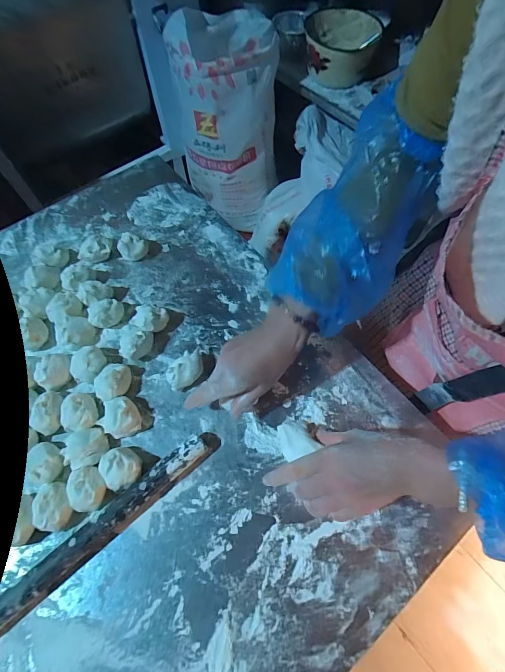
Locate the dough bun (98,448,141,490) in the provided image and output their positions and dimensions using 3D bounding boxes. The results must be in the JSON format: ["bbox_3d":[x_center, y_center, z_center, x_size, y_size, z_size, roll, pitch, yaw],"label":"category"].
[{"bbox_3d":[-0.163,0.162,0.424,0.045,0.035,0.050,-39,71,-17],"label":"dough bun"}]

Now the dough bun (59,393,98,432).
[{"bbox_3d":[-0.231,0.098,0.453,0.044,0.035,0.053,-19,67,-10],"label":"dough bun"}]

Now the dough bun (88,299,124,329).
[{"bbox_3d":[-0.219,-0.034,0.513,0.051,0.036,0.036,-26,68,-13],"label":"dough bun"}]

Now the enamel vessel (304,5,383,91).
[{"bbox_3d":[0.261,-0.870,1.035,0.206,0.127,0.237,5,65,3],"label":"enamel vessel"}]

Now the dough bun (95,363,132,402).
[{"bbox_3d":[-0.190,0.063,0.470,0.039,0.041,0.053,33,68,14],"label":"dough bun"}]

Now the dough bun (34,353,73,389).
[{"bbox_3d":[-0.274,0.048,0.475,0.044,0.034,0.042,0,65,-1],"label":"dough bun"}]

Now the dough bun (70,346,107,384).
[{"bbox_3d":[-0.229,0.040,0.480,0.042,0.036,0.044,4,65,1],"label":"dough bun"}]

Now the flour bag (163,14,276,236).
[{"bbox_3d":[-0.083,-0.699,1.173,0.313,0.555,0.309,-4,65,-1],"label":"flour bag"}]

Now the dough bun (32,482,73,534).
[{"bbox_3d":[-0.235,0.202,0.405,0.039,0.036,0.052,-21,67,-11],"label":"dough bun"}]

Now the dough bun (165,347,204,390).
[{"bbox_3d":[-0.093,0.045,0.479,0.059,0.036,0.043,-33,70,-15],"label":"dough bun"}]

